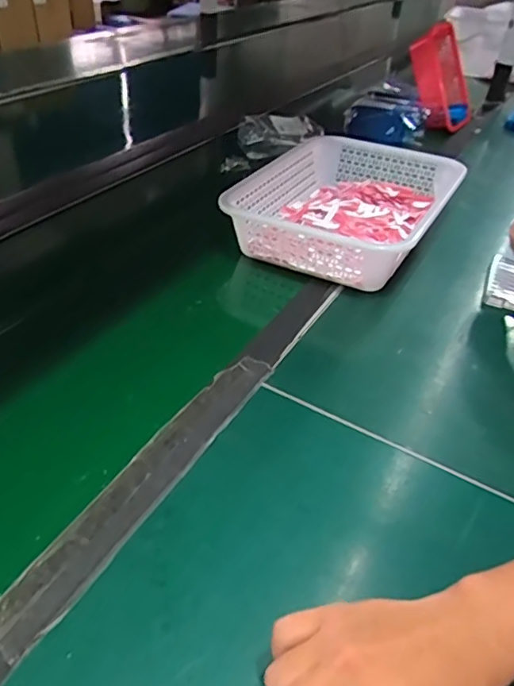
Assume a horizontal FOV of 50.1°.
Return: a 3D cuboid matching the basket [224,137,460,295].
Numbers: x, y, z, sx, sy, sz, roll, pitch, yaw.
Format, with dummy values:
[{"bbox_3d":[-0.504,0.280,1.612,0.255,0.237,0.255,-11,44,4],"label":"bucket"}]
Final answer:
[{"bbox_3d":[0.137,-0.206,0.815,0.256,0.089,0.354,20,41,19],"label":"basket"}]

